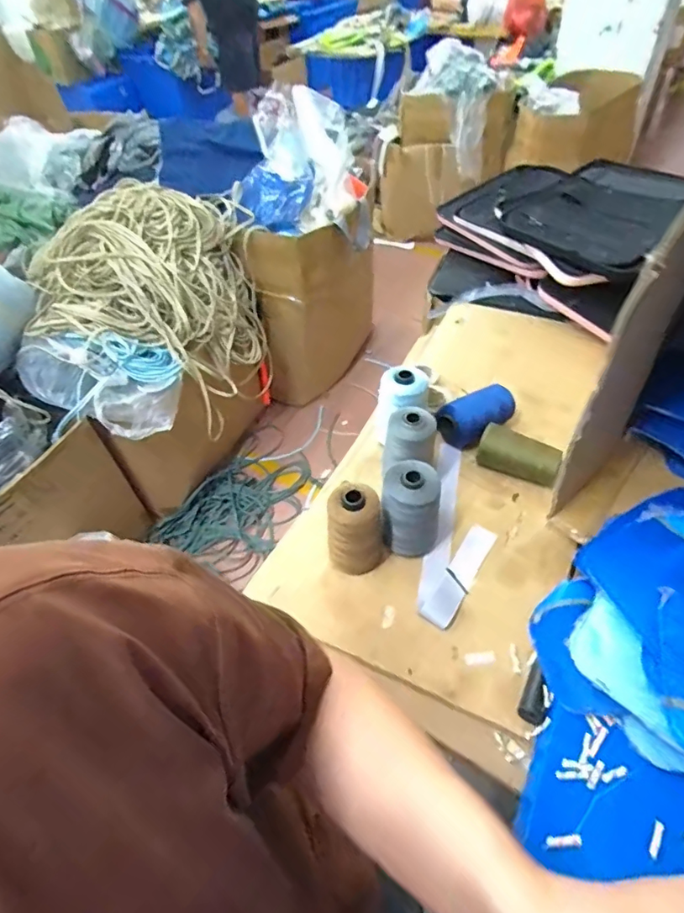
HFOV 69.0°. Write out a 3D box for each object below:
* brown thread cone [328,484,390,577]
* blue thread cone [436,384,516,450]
[{"bbox_3d":[0.017,0.088,0.571,0.064,0.119,0.058,-4,49,3],"label":"brown thread cone"},{"bbox_3d":[0.200,-0.060,0.724,0.114,0.062,0.058,-29,53,-18],"label":"blue thread cone"}]

